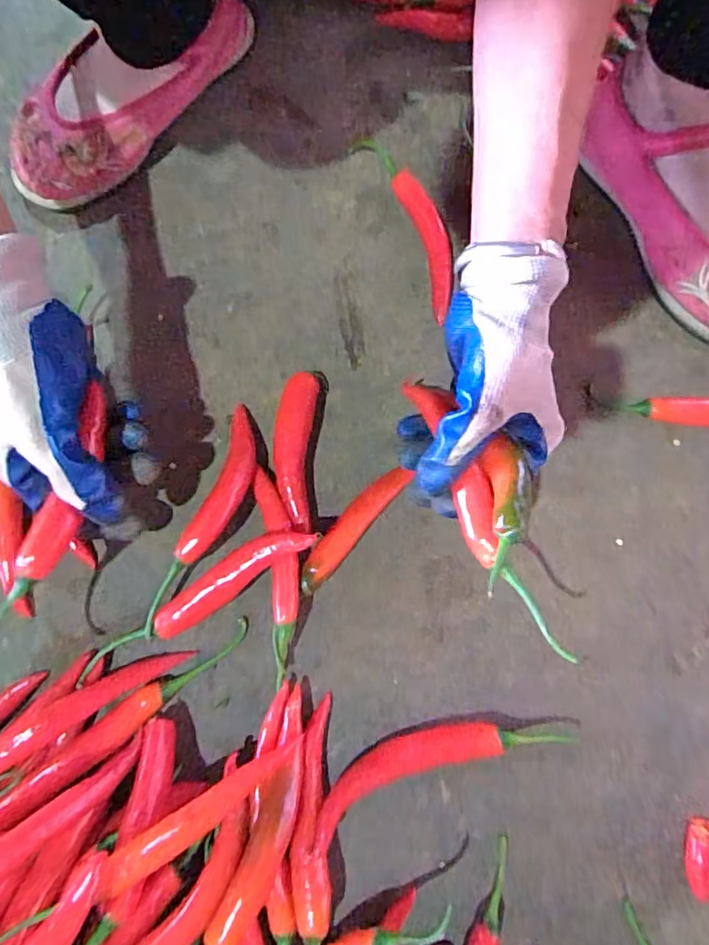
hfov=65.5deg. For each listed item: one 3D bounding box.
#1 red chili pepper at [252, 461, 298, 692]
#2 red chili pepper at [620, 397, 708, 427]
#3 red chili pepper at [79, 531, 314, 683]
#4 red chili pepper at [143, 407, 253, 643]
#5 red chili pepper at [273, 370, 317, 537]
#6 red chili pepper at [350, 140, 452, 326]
[{"bbox_3d":[-0.047,0.063,0.353,0.023,0.023,0.134,-8,77,-3],"label":"red chili pepper"},{"bbox_3d":[0.255,-0.040,0.388,0.120,0.019,0.022,3,77,0],"label":"red chili pepper"},{"bbox_3d":[-0.099,0.079,0.342,0.161,0.033,0.022,-31,79,-8],"label":"red chili pepper"},{"bbox_3d":[-0.092,0.029,0.359,0.031,0.026,0.153,17,77,3],"label":"red chili pepper"},{"bbox_3d":[-0.041,-0.014,0.375,0.026,0.019,0.107,3,77,-1],"label":"red chili pepper"},{"bbox_3d":[0.043,-0.195,0.420,0.031,0.020,0.163,-22,78,-6],"label":"red chili pepper"}]

